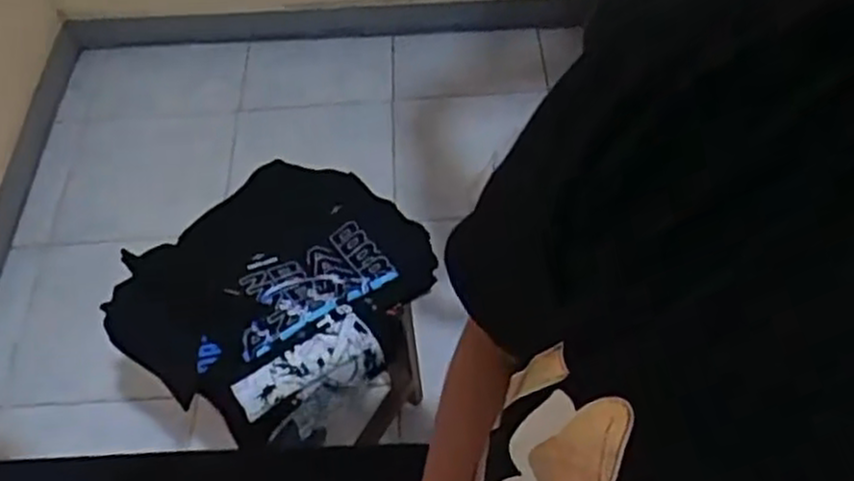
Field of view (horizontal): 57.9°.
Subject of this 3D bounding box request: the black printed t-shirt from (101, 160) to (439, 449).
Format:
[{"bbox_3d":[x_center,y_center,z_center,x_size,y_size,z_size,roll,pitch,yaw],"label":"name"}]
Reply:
[{"bbox_3d":[-0.197,0.065,1.027,0.348,0.116,0.359,32,62,24],"label":"black printed t-shirt"}]

